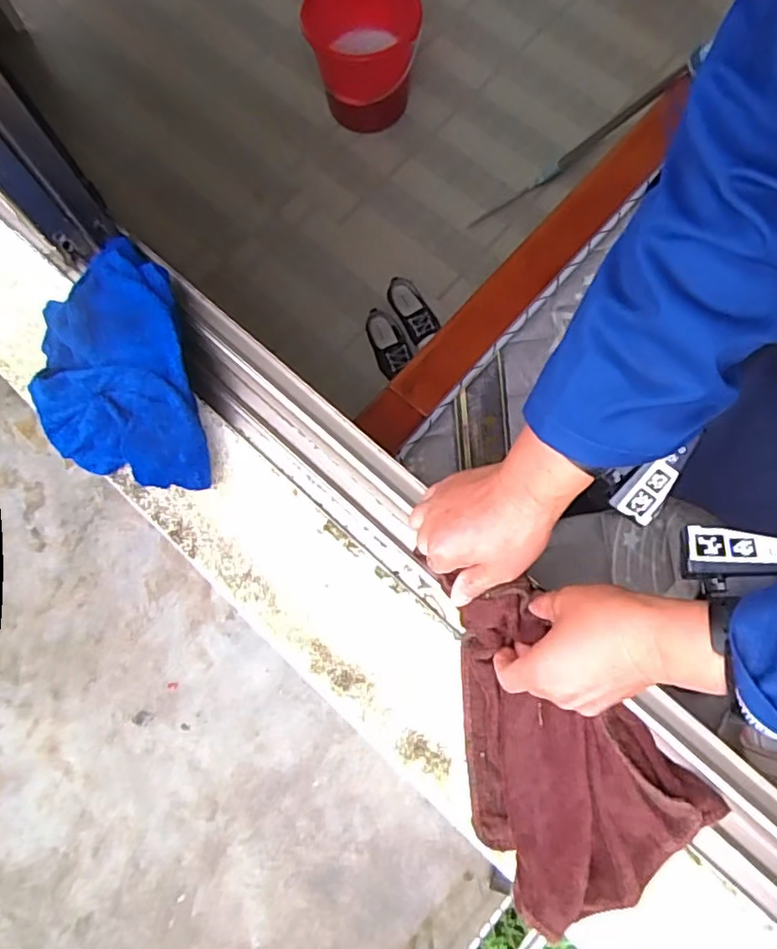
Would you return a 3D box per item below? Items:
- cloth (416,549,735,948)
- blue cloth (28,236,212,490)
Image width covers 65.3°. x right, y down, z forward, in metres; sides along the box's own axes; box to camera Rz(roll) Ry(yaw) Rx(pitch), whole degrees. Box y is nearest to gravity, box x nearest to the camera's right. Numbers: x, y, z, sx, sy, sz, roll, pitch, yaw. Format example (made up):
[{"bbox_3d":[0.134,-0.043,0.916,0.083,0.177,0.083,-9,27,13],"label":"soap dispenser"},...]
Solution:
[{"bbox_3d":[0.106,0.198,0.423,0.142,0.043,0.211,-41,78,-8],"label":"cloth"},{"bbox_3d":[-0.230,-0.091,0.504,0.130,0.059,0.223,-14,75,-2],"label":"blue cloth"}]

